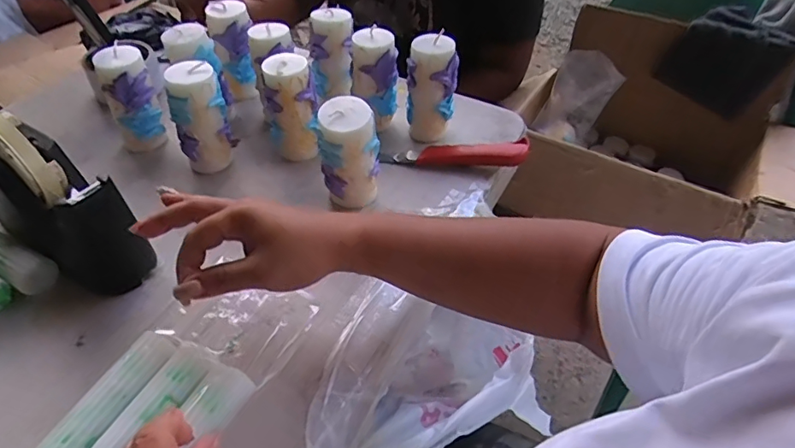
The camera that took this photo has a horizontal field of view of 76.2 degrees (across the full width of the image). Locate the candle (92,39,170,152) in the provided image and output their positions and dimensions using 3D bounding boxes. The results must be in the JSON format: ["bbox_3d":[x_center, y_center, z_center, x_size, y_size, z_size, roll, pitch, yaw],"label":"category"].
[{"bbox_3d":[-0.286,-0.133,0.550,0.050,0.110,0.043,-24,50,-23],"label":"candle"}]

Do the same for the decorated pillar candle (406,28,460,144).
[{"bbox_3d":[0.038,-0.149,0.569,0.053,0.113,0.043,5,45,4],"label":"decorated pillar candle"}]

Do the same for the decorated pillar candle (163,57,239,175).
[{"bbox_3d":[-0.205,-0.110,0.532,0.055,0.111,0.049,-17,47,-17],"label":"decorated pillar candle"}]

